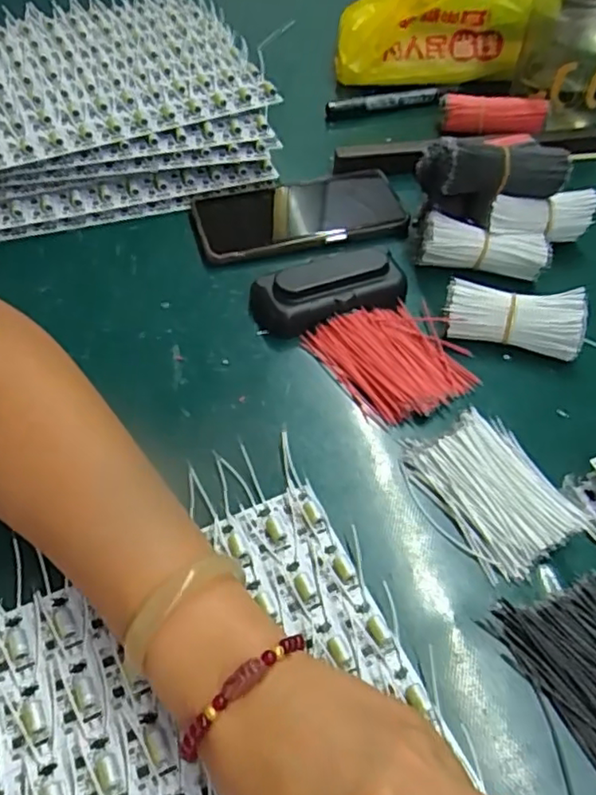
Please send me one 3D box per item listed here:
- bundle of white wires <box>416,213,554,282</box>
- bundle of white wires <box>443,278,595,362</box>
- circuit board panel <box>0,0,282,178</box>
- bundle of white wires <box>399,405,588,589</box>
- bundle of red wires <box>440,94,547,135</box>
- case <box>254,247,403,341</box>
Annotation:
[{"bbox_3d":[0.136,-0.110,0.458,0.091,0.031,0.025,5,54,9],"label":"bundle of white wires"},{"bbox_3d":[0.143,-0.052,0.417,0.090,0.032,0.036,6,54,10],"label":"bundle of white wires"},{"bbox_3d":[-0.200,-0.292,0.562,0.306,0.016,0.262,-18,56,-13],"label":"circuit board panel"},{"bbox_3d":[0.107,0.051,0.354,0.073,0.011,0.094,-24,55,-13],"label":"bundle of white wires"},{"bbox_3d":[0.174,-0.254,0.560,0.088,0.022,0.026,7,54,10],"label":"bundle of red wires"},{"bbox_3d":[0.022,-0.077,0.442,0.107,0.026,0.047,-19,54,-9],"label":"case"}]

